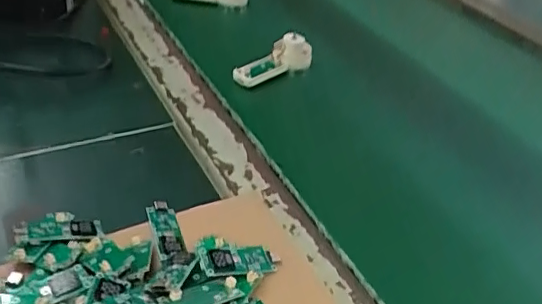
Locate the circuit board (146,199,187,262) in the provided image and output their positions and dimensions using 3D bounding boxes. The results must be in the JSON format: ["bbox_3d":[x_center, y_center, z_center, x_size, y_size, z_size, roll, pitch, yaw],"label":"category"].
[{"bbox_3d":[-0.065,0.049,0.345,0.018,0.009,0.049,-9,40,-18],"label":"circuit board"}]

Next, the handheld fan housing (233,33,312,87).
[{"bbox_3d":[0.004,-0.089,0.540,0.025,0.032,0.095,30,44,29],"label":"handheld fan housing"}]

